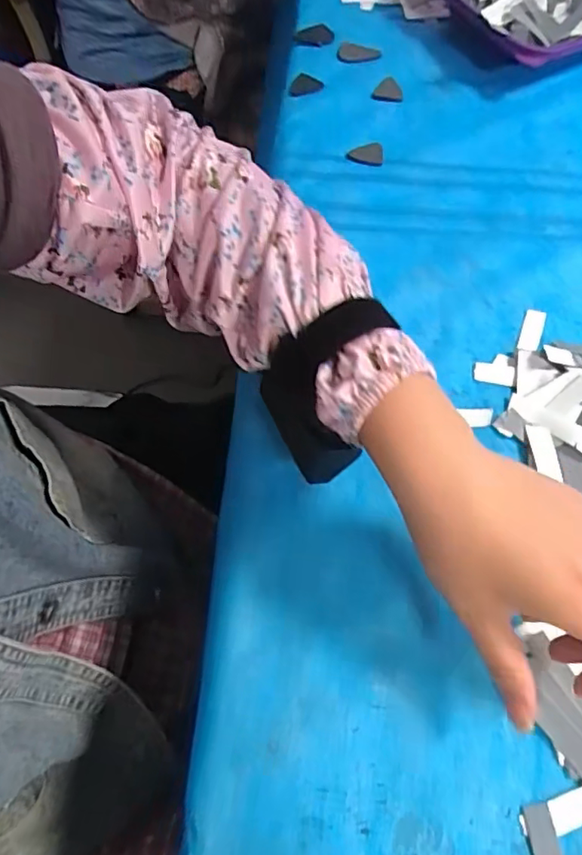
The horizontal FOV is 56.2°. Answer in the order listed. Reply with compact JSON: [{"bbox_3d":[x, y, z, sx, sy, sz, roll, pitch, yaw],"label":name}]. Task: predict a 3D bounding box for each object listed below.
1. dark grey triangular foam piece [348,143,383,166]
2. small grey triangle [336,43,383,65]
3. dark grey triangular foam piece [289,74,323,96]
[{"bbox_3d":[0.061,-0.220,0.442,0.027,0.006,0.022,-7,66,-2],"label":"dark grey triangular foam piece"},{"bbox_3d":[0.060,-0.332,0.481,0.039,0.009,0.019,-9,66,-3],"label":"small grey triangle"},{"bbox_3d":[0.012,-0.294,0.468,0.030,0.007,0.018,-32,69,-13],"label":"dark grey triangular foam piece"}]

